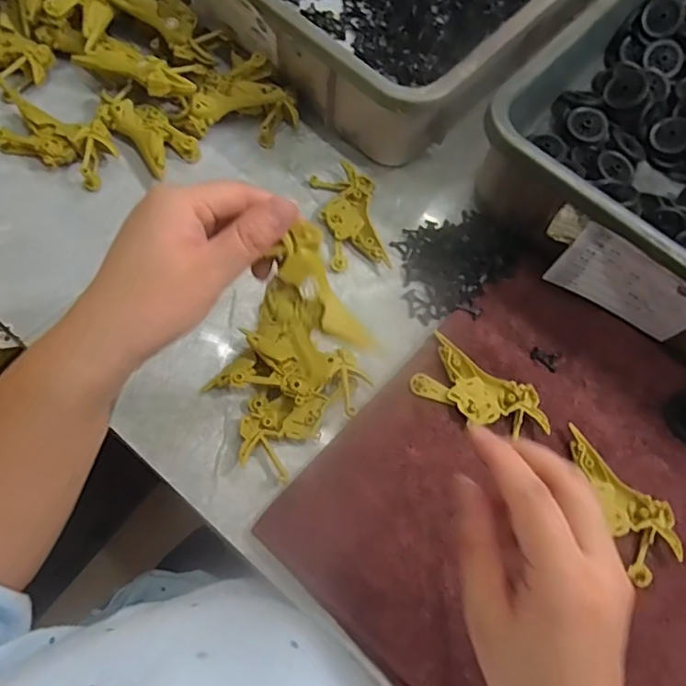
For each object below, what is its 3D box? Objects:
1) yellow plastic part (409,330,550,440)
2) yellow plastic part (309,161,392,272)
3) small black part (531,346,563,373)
[{"bbox_3d":[0.104,0.039,0.405,0.099,0.010,0.050,29,72,8],"label":"yellow plastic part"},{"bbox_3d":[0.006,-0.106,0.459,0.049,0.011,0.094,-12,71,-6],"label":"yellow plastic part"},{"bbox_3d":[0.159,0.011,0.424,0.022,0.004,0.017,32,72,9],"label":"small black part"}]

